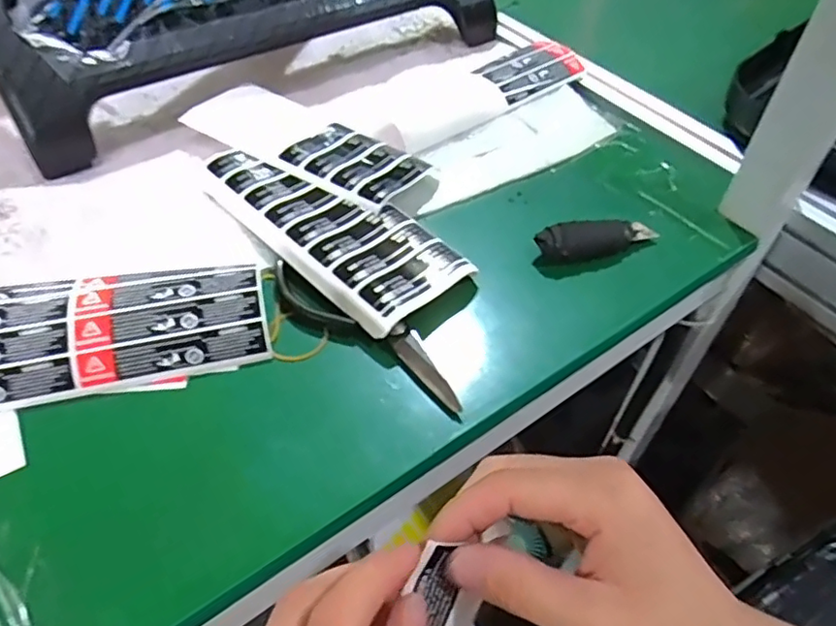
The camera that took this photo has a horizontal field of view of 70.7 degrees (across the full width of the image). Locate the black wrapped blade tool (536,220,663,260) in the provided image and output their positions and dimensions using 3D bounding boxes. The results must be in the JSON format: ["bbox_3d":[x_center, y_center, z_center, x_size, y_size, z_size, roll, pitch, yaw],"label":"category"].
[{"bbox_3d":[0.140,-0.056,0.454,0.097,0.028,0.028,-13,51,-9],"label":"black wrapped blade tool"}]

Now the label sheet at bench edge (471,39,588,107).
[{"bbox_3d":[0.116,-0.254,0.610,0.072,0.022,0.125,36,59,27],"label":"label sheet at bench edge"}]

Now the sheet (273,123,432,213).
[{"bbox_3d":[-0.054,-0.130,0.499,0.110,0.009,0.091,26,49,19],"label":"sheet"}]

